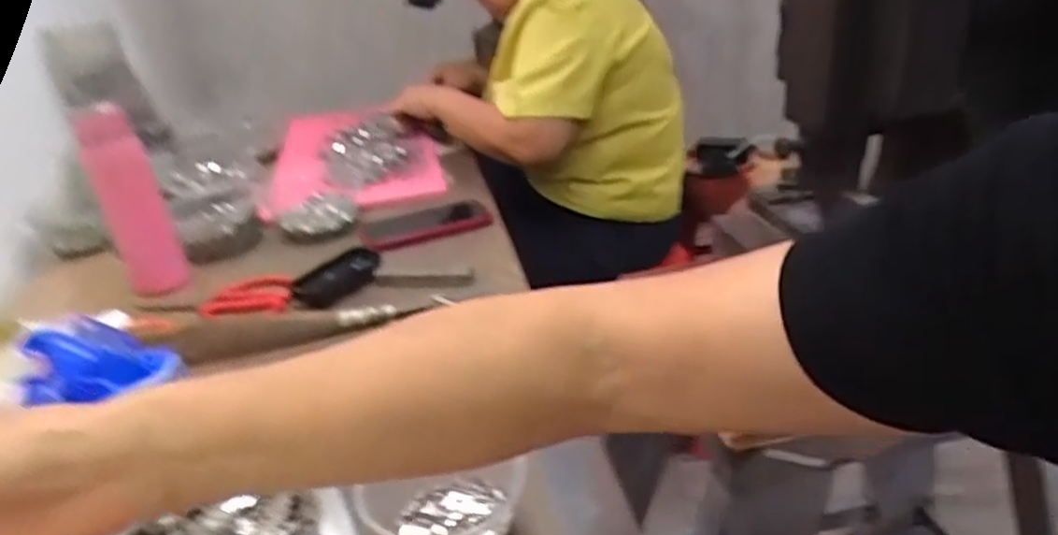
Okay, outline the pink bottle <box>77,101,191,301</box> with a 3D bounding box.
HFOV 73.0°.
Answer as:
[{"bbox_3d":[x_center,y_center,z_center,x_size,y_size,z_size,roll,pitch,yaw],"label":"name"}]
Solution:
[{"bbox_3d":[-0.459,-0.078,0.829,0.066,0.208,0.065,-24,32,-29],"label":"pink bottle"}]

